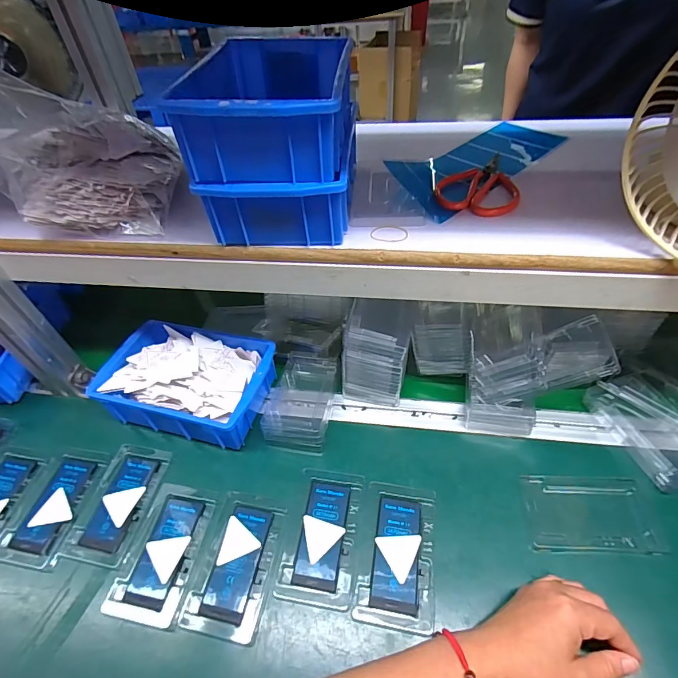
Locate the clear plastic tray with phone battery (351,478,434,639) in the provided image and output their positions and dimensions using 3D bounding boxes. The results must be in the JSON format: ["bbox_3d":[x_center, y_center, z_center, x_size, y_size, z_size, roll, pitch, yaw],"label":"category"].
[{"bbox_3d":[0.058,0.210,0.400,0.071,0.006,0.127,5,48,9],"label":"clear plastic tray with phone battery"}]

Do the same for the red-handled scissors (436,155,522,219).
[{"bbox_3d":[0.156,-0.173,0.433,0.081,0.011,0.130,16,51,19],"label":"red-handled scissors"}]

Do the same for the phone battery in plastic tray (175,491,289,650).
[{"bbox_3d":[-0.102,0.221,0.403,0.072,0.004,0.127,5,48,10],"label":"phone battery in plastic tray"}]

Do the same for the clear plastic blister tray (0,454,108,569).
[{"bbox_3d":[-0.325,0.187,0.453,0.073,0.006,0.118,4,48,9],"label":"clear plastic blister tray"}]

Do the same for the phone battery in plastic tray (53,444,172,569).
[{"bbox_3d":[-0.247,0.181,0.452,0.073,0.005,0.128,5,48,9],"label":"phone battery in plastic tray"}]

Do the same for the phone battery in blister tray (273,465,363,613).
[{"bbox_3d":[-0.017,0.199,0.415,0.071,0.004,0.127,4,48,9],"label":"phone battery in blister tray"}]

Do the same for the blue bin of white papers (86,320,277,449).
[{"bbox_3d":[-0.192,0.051,0.519,0.198,0.074,0.136,10,49,14],"label":"blue bin of white papers"}]

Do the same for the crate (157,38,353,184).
[{"bbox_3d":[-0.059,-0.213,0.363,0.122,0.062,0.193,0,48,5],"label":"crate"}]

